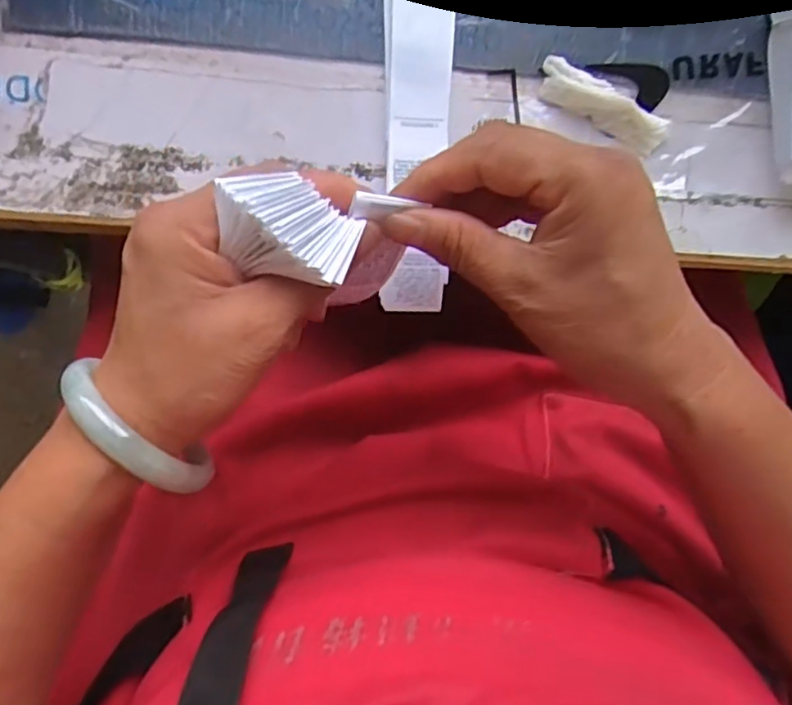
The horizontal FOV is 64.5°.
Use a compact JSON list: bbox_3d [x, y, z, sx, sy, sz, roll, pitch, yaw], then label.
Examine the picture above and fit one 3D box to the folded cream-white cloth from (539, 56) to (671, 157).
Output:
[{"bbox_3d":[0.111,-0.131,0.333,0.075,0.009,0.020,26,90,-8],"label":"folded cream-white cloth"}]

